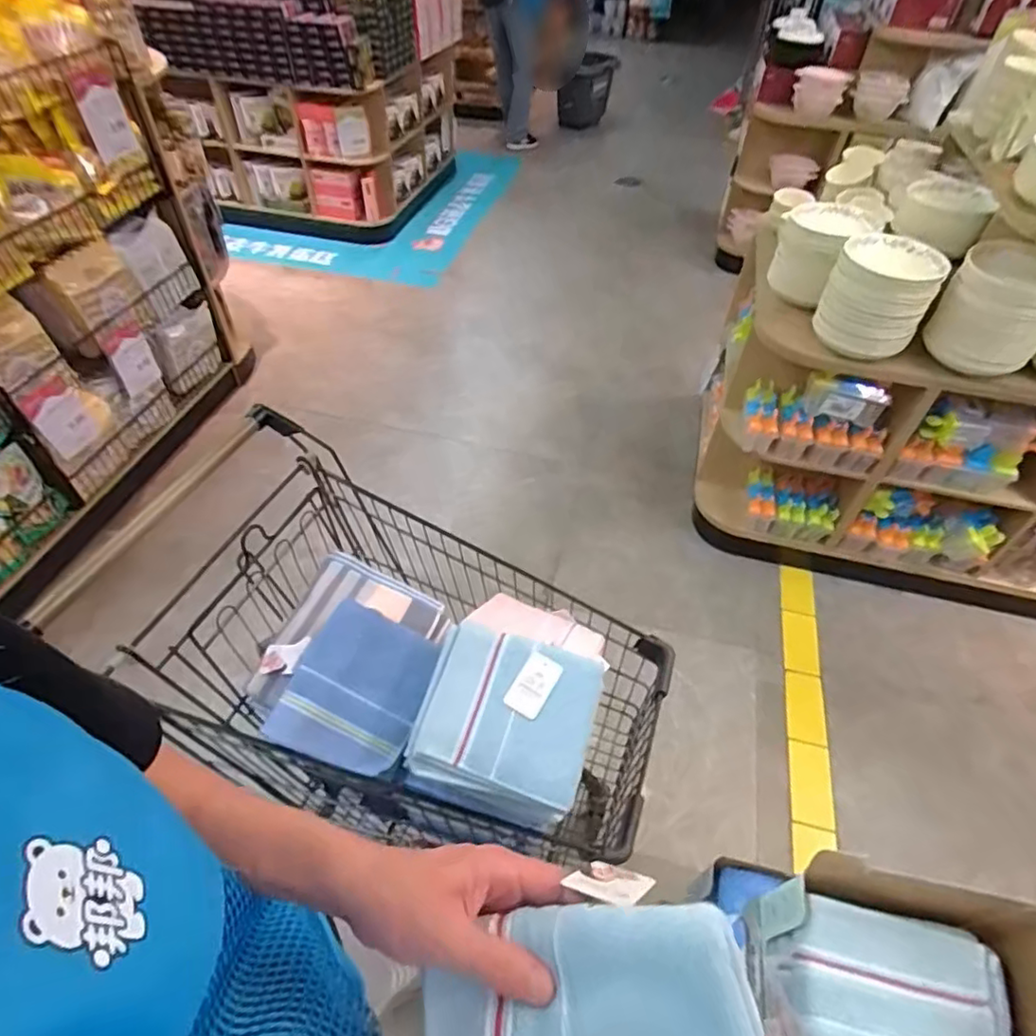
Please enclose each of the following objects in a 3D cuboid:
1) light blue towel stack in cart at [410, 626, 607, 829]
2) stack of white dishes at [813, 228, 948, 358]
[{"bbox_3d":[-0.015,0.230,0.699,0.200,0.070,0.188,13,50,10],"label":"light blue towel stack in cart"},{"bbox_3d":[0.798,-0.494,1.339,0.205,0.209,0.155,28,54,21],"label":"stack of white dishes"}]

